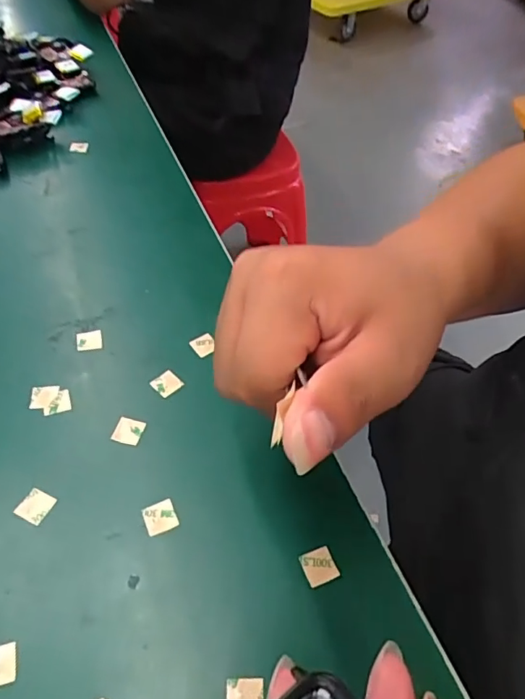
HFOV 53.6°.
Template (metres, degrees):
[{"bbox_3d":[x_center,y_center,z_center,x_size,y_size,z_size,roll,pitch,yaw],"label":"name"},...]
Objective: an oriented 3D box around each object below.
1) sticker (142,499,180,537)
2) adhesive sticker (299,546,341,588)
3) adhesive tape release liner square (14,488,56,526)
[{"bbox_3d":[-0.052,0.085,0.263,0.016,0.004,0.016,-19,54,-20],"label":"sticker"},{"bbox_3d":[0.028,0.105,0.252,0.016,0.004,0.016,-18,52,-14],"label":"adhesive sticker"},{"bbox_3d":[-0.115,0.080,0.263,0.016,0.004,0.015,24,53,7],"label":"adhesive tape release liner square"}]

